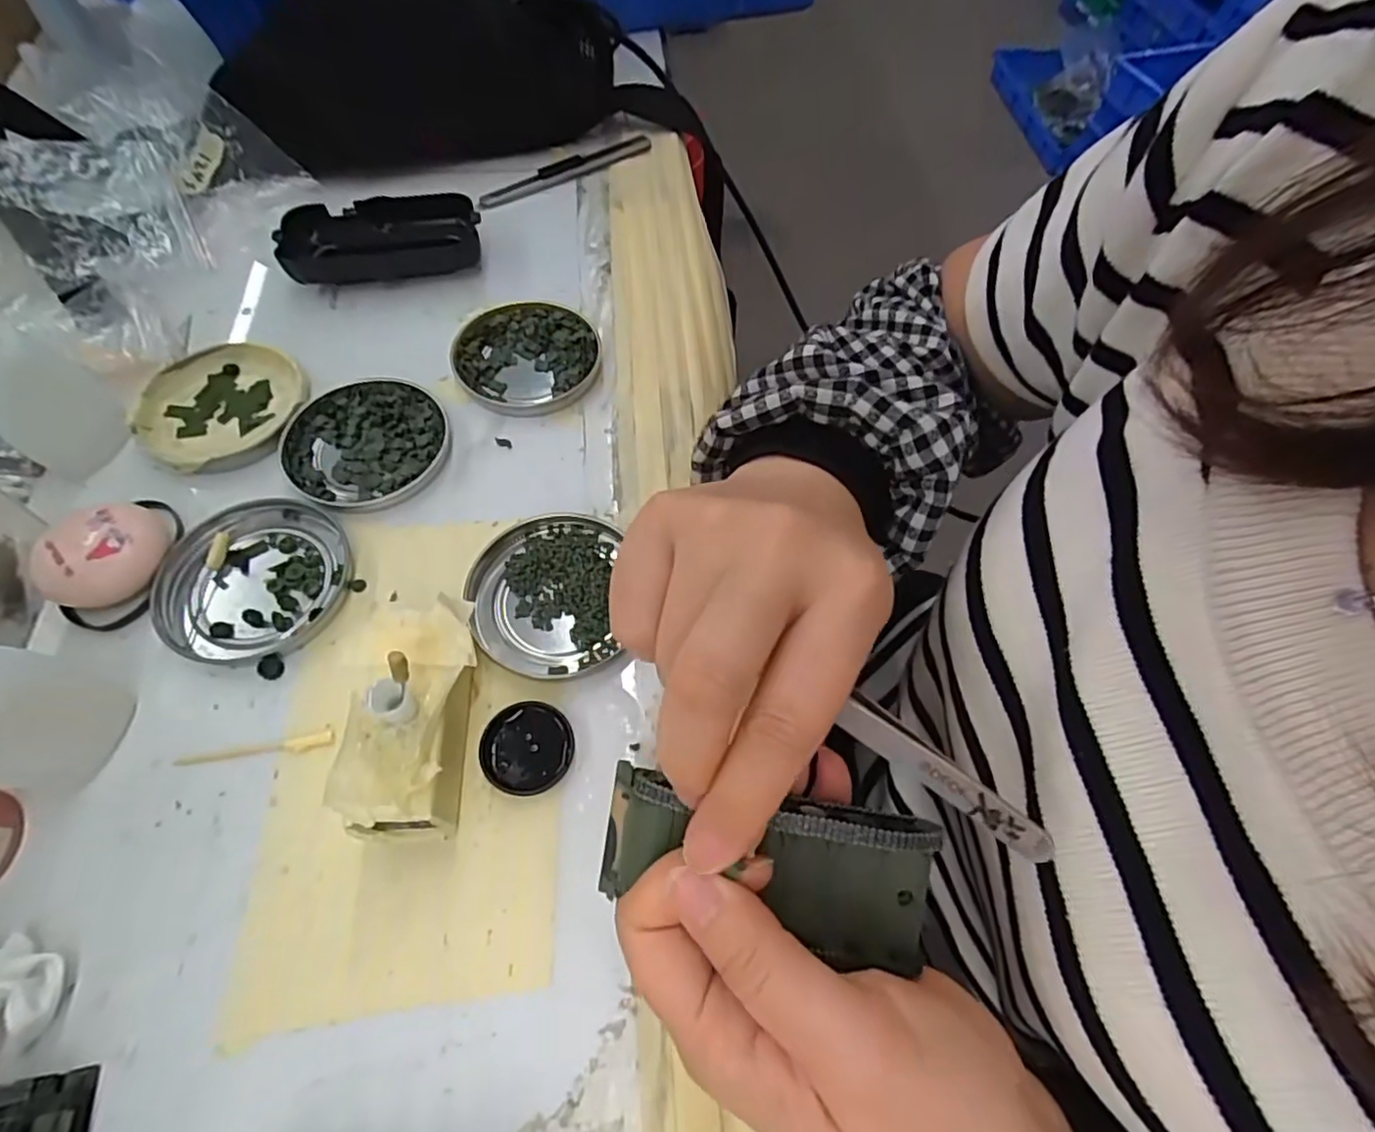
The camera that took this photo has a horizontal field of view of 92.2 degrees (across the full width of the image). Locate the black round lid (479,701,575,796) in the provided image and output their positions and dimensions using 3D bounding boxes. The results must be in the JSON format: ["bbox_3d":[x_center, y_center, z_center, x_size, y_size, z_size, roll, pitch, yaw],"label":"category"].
[{"bbox_3d":[-0.063,0.072,0.263,0.035,0.006,0.035,1,61,-3],"label":"black round lid"}]

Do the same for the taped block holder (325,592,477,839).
[{"bbox_3d":[-0.101,0.058,0.250,0.043,0.041,0.086,0,61,-3],"label":"taped block holder"}]

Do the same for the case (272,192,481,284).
[{"bbox_3d":[-0.181,-0.194,0.395,0.110,0.024,0.050,-10,62,-9],"label":"case"}]

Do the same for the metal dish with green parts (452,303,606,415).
[{"bbox_3d":[-0.089,-0.117,0.364,0.076,0.010,0.076,1,61,-3],"label":"metal dish with green parts"}]

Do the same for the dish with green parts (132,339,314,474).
[{"bbox_3d":[-0.238,-0.082,0.340,0.077,0.012,0.078,1,61,-3],"label":"dish with green parts"}]

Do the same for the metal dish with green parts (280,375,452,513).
[{"bbox_3d":[-0.161,-0.063,0.332,0.077,0.009,0.076,1,61,-3],"label":"metal dish with green parts"}]

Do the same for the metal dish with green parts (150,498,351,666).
[{"bbox_3d":[-0.192,0.005,0.294,0.074,0.007,0.075,-8,62,-8],"label":"metal dish with green parts"}]

